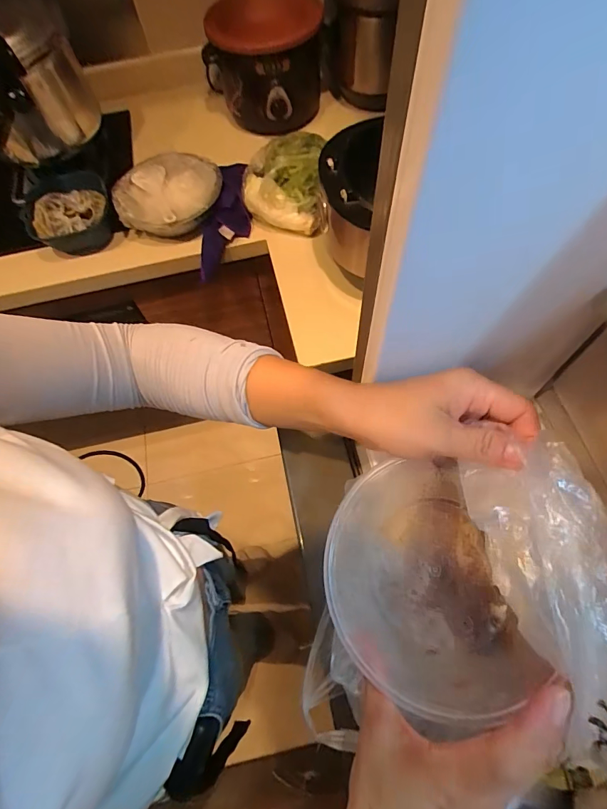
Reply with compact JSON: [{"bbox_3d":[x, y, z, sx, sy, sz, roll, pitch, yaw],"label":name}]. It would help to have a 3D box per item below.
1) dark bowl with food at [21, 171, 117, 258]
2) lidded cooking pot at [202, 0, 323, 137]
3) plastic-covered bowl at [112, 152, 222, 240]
[{"bbox_3d":[-0.448,-0.366,0.782,0.149,0.075,0.154,-24,65,-8],"label":"dark bowl with food"},{"bbox_3d":[-0.078,-0.720,0.860,0.225,0.187,0.172,4,64,6],"label":"lidded cooking pot"},{"bbox_3d":[-0.263,-0.412,0.804,0.180,0.064,0.200,15,66,11],"label":"plastic-covered bowl"}]

